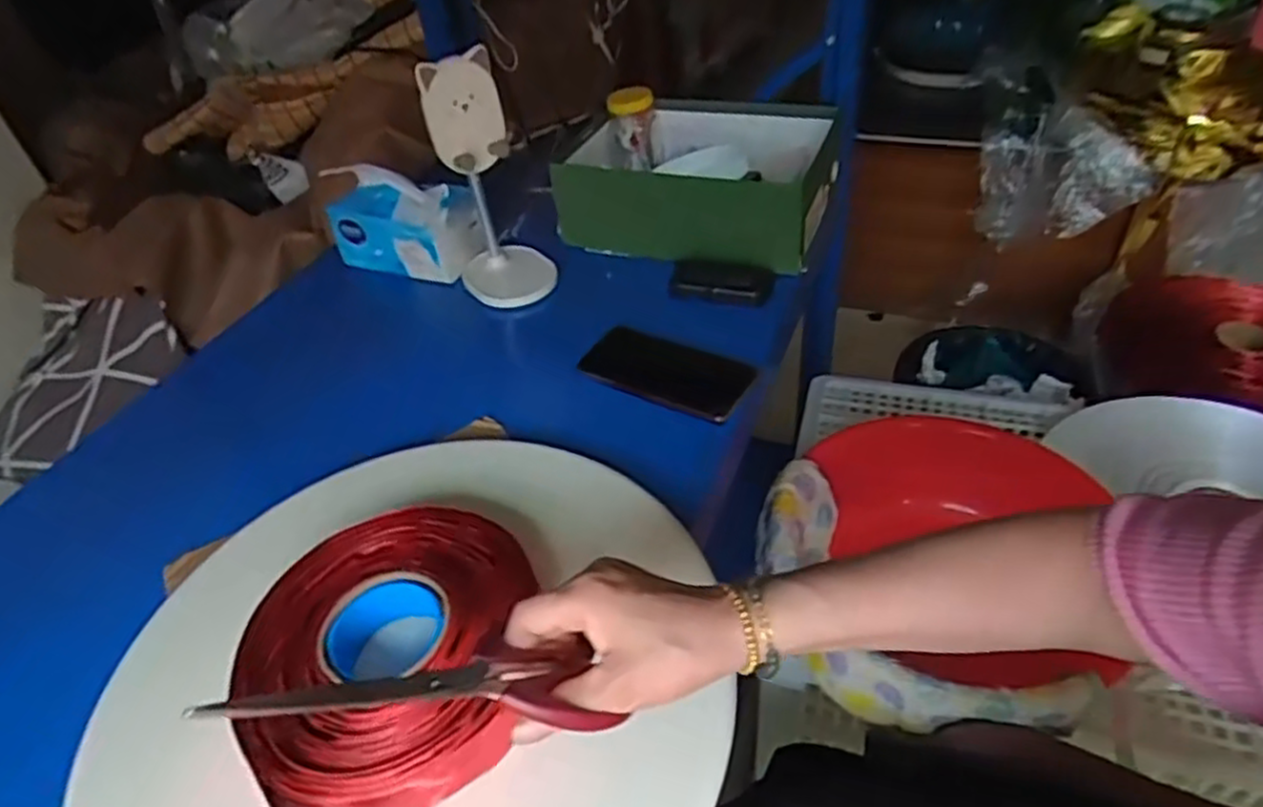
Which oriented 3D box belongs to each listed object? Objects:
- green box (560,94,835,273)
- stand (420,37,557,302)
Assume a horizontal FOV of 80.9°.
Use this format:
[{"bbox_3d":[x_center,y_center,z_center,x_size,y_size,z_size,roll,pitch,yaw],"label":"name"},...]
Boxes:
[{"bbox_3d":[0.081,-0.266,0.903,0.309,0.122,0.225,10,45,18],"label":"green box"},{"bbox_3d":[-0.159,-0.252,0.818,0.103,0.249,0.125,-11,42,-5],"label":"stand"}]

